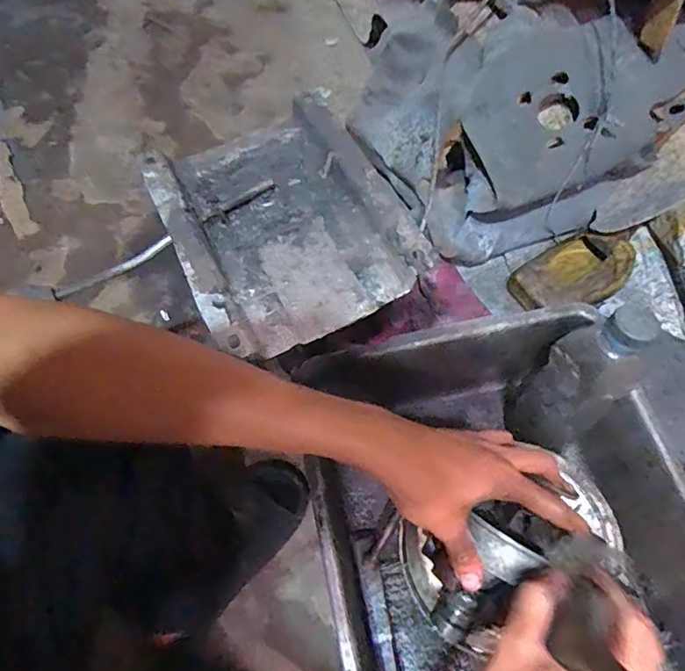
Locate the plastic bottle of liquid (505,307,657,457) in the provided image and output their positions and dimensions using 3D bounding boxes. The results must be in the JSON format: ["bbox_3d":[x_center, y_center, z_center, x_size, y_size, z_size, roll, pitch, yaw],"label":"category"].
[{"bbox_3d":[0.204,0.046,0.466,0.057,0.195,0.066,-38,67,-17],"label":"plastic bottle of liquid"}]

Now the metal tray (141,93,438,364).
[{"bbox_3d":[-0.053,-0.099,0.445,0.177,0.030,0.216,-25,64,-11],"label":"metal tray"}]

